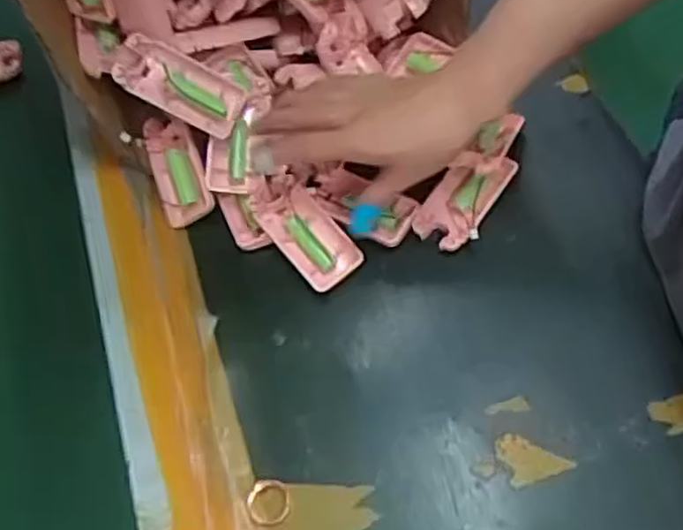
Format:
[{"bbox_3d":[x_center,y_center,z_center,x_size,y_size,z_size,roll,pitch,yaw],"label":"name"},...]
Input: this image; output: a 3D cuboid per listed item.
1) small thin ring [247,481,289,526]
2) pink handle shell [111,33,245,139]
[{"bbox_3d":[-0.048,0.156,0.460,0.028,0.007,0.029,-2,60,3],"label":"small thin ring"},{"bbox_3d":[-0.123,-0.138,0.533,0.097,0.026,0.045,29,62,-12],"label":"pink handle shell"}]

